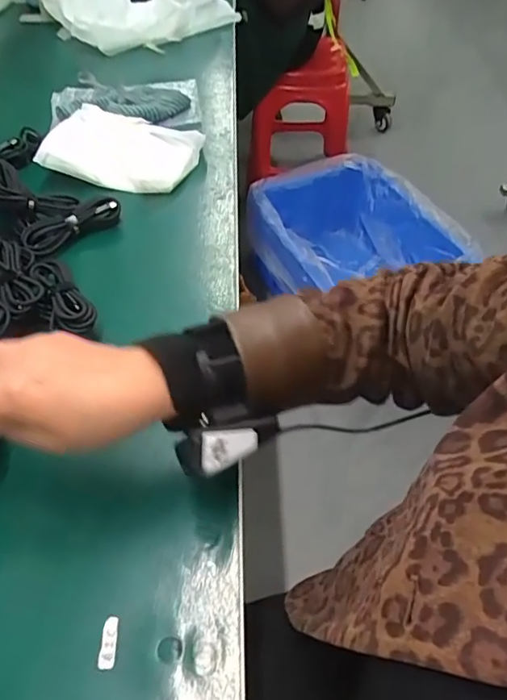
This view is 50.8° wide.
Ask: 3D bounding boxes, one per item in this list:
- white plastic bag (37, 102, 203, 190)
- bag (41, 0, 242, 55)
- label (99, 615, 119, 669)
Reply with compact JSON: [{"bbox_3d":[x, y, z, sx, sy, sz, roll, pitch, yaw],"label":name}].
[{"bbox_3d":[-0.157,-0.247,0.653,0.169,0.056,0.103,7,53,7],"label":"white plastic bag"},{"bbox_3d":[-0.197,-0.618,0.915,0.301,0.117,0.250,-20,54,-13],"label":"bag"},{"bbox_3d":[-0.093,0.188,0.342,0.010,0.004,0.029,0,52,1],"label":"label"}]

